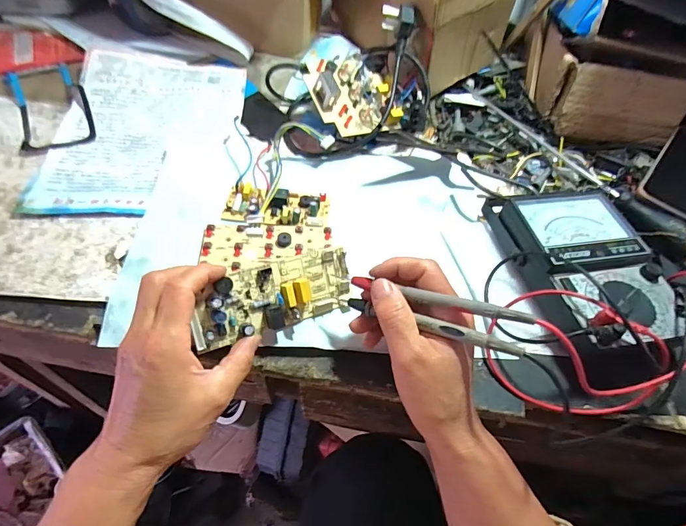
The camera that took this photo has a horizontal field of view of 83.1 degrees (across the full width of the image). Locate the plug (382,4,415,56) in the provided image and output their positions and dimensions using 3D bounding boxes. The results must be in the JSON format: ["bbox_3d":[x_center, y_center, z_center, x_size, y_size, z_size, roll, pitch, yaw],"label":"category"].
[{"bbox_3d":[0.064,-0.284,0.469,0.038,0.042,0.030,11,54,0],"label":"plug"}]

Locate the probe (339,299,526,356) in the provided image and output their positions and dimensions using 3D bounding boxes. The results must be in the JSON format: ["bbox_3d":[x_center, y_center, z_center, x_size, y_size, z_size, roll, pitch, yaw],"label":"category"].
[{"bbox_3d":[0.054,0.041,0.270,0.136,0.007,0.008,12,52,35],"label":"probe"}]

